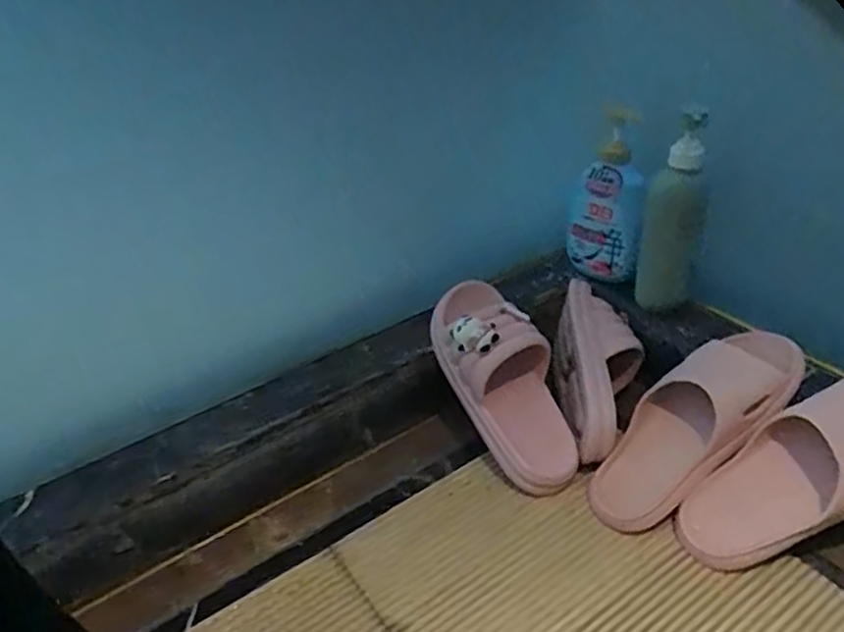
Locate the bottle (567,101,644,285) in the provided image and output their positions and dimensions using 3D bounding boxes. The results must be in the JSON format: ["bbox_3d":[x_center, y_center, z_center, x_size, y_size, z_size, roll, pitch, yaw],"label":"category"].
[{"bbox_3d":[0.218,-0.132,0.806,0.085,0.199,0.068,6,36,14],"label":"bottle"}]

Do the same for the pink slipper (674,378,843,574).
[{"bbox_3d":[0.354,0.142,0.618,0.252,0.065,0.090,-40,34,12],"label":"pink slipper"}]

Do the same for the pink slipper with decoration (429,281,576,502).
[{"bbox_3d":[0.090,0.074,0.732,0.099,0.076,0.240,-22,81,-22],"label":"pink slipper with decoration"}]

